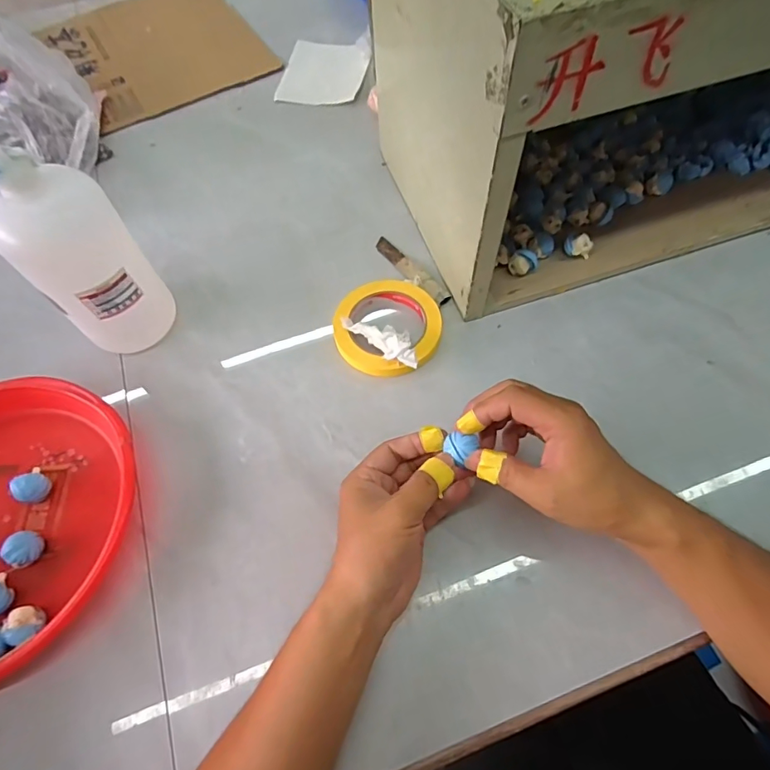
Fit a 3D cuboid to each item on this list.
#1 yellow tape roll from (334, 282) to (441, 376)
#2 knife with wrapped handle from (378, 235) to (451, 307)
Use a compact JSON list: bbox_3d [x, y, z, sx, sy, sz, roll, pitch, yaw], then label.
[{"bbox_3d":[0.003,-0.061,0.503,0.107,0.022,0.109,-1,63,3],"label":"yellow tape roll"},{"bbox_3d":[0.028,-0.130,0.543,0.023,0.010,0.117,-34,67,-13],"label":"knife with wrapped handle"}]

